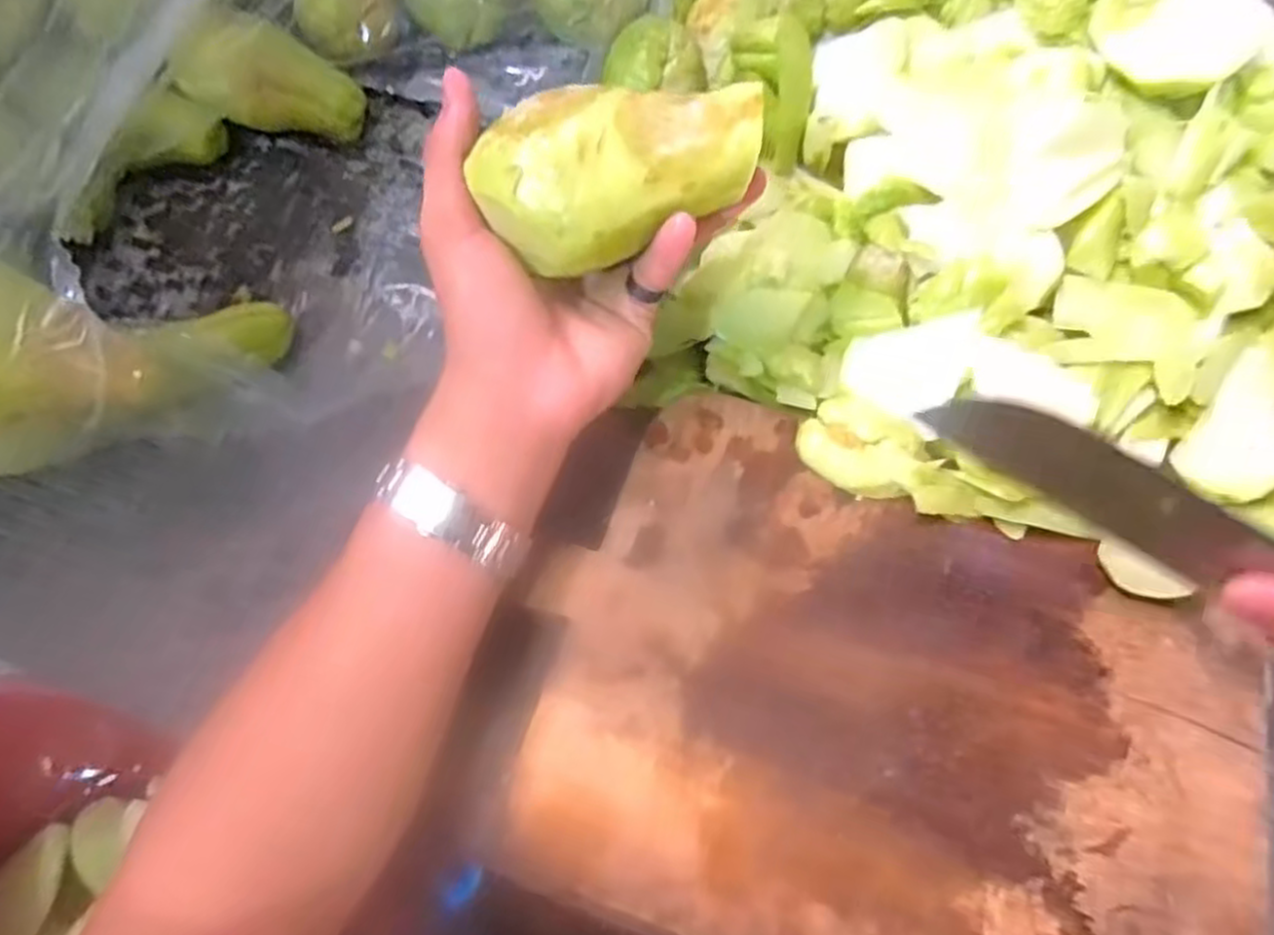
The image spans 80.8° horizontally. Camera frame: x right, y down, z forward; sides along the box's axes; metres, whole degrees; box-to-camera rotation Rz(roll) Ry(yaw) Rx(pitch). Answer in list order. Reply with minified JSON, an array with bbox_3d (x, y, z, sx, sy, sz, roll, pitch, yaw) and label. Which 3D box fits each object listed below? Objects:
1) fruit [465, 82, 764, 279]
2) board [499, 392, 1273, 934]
[{"bbox_3d":[-0.008,-0.113,0.297,0.106,0.049,0.050,0,63,-3],"label":"fruit"},{"bbox_3d":[0.107,0.100,0.321,0.300,0.015,0.218,19,64,7],"label":"board"}]

